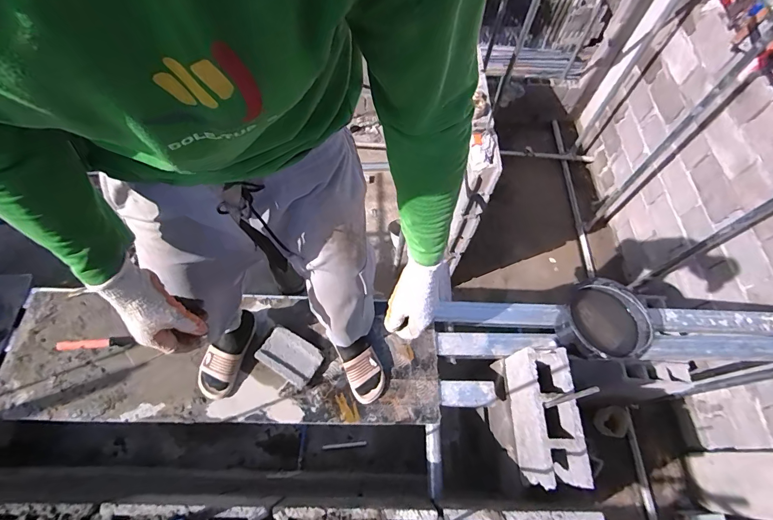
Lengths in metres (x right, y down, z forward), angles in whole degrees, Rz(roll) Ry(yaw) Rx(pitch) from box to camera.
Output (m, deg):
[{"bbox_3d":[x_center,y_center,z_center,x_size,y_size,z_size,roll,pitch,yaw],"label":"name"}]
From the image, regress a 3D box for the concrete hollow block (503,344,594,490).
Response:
[{"bbox_3d":[0.466,0.456,1.102,0.140,0.191,0.370,0,63,-2],"label":"concrete hollow block"}]

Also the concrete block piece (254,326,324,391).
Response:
[{"bbox_3d":[-0.308,0.310,1.180,0.189,0.046,0.131,32,66,13],"label":"concrete block piece"}]

